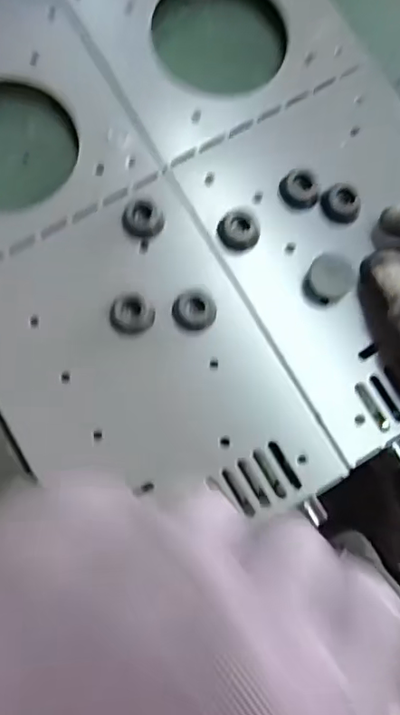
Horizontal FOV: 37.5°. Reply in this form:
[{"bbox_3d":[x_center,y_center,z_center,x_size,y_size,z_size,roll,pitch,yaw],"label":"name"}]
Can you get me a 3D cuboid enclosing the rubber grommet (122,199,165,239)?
[{"bbox_3d":[-0.032,-0.080,0.341,0.023,0.012,0.019,15,80,1],"label":"rubber grommet"}]

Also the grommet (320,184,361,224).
[{"bbox_3d":[0.083,-0.090,0.349,0.021,0.015,0.019,4,80,-1],"label":"grommet"}]

